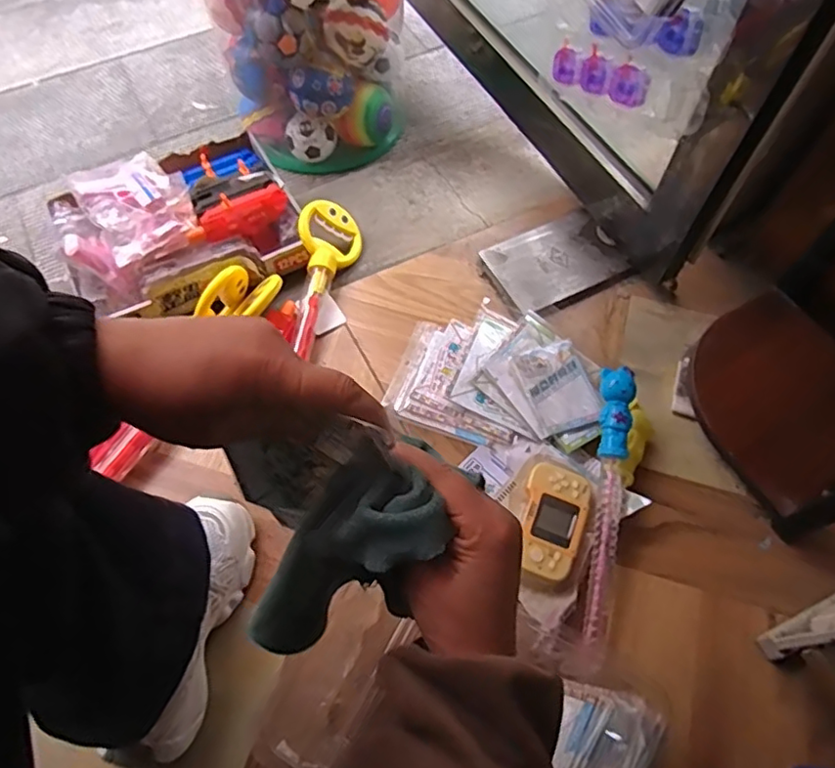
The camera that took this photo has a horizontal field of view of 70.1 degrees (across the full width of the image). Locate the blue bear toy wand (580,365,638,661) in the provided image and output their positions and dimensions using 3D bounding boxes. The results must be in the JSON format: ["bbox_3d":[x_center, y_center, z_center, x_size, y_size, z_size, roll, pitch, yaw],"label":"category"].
[{"bbox_3d":[0.220,0.142,0.699,0.042,0.052,0.332,9,75,4],"label":"blue bear toy wand"}]

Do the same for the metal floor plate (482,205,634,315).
[{"bbox_3d":[0.210,-0.189,0.913,0.192,0.016,0.135,-26,66,-14],"label":"metal floor plate"}]

